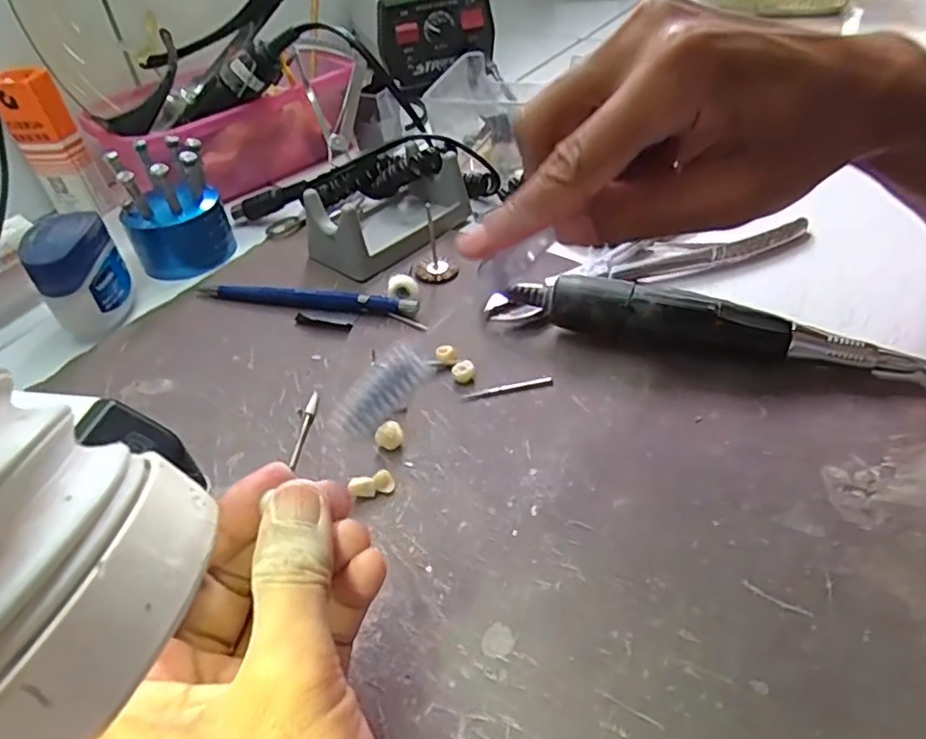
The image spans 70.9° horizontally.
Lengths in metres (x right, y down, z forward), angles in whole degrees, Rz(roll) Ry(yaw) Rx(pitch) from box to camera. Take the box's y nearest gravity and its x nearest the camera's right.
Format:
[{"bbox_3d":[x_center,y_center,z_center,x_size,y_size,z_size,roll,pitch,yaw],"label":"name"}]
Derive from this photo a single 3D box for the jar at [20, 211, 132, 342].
[{"bbox_3d":[-0.207,-0.051,0.356,0.042,0.055,0.042,-25,46,-19],"label":"jar"}]

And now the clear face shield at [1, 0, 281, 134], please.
[{"bbox_3d":[-0.222,-0.254,0.454,0.101,0.123,0.162,20,48,27],"label":"clear face shield"}]

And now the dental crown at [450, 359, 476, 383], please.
[{"bbox_3d":[0.000,0.001,0.304,0.010,0.009,0.007,-4,42,2],"label":"dental crown"}]

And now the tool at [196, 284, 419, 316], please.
[{"bbox_3d":[-0.090,-0.041,0.361,0.134,0.010,0.009,7,44,14],"label":"tool"}]

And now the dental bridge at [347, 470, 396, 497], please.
[{"bbox_3d":[-0.036,0.046,0.259,0.018,0.005,0.008,-7,41,-21],"label":"dental bridge"}]

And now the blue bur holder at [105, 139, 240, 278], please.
[{"bbox_3d":[-0.178,-0.101,0.399,0.051,0.064,0.056,8,44,15],"label":"blue bur holder"}]

